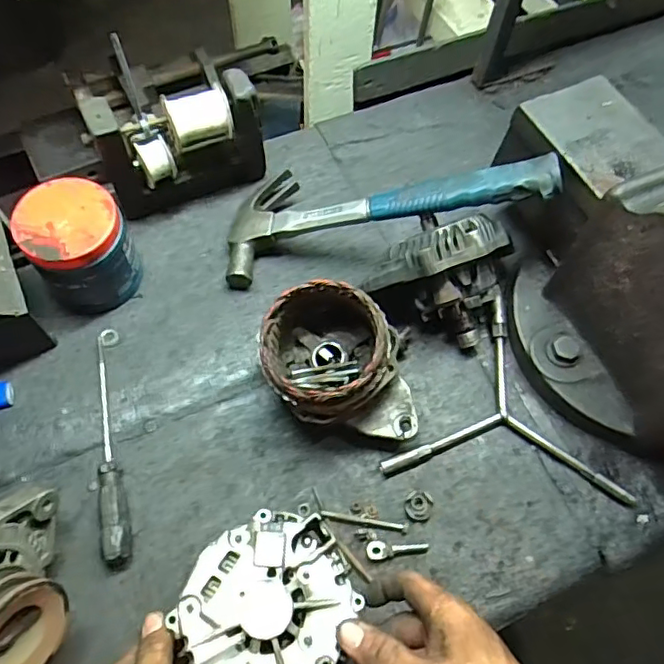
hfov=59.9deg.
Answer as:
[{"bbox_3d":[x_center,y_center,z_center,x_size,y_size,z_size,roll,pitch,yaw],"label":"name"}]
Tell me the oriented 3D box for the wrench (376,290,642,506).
[{"bbox_3d":[0.165,0.058,0.565,0.221,0.019,0.195,6,62,0],"label":"wrench"}]

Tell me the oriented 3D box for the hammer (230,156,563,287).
[{"bbox_3d":[0.049,-0.122,0.572,0.328,0.031,0.121,-7,60,23],"label":"hammer"}]

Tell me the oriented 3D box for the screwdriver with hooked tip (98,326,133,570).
[{"bbox_3d":[-0.204,0.095,0.530,0.022,0.028,0.223,-10,63,-8],"label":"screwdriver with hooked tip"}]

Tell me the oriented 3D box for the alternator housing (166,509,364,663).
[{"bbox_3d":[-0.039,0.194,0.403,0.124,0.038,0.129,3,62,-2],"label":"alternator housing"}]

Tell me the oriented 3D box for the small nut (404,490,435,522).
[{"bbox_3d":[0.078,0.157,0.519,0.024,0.009,0.026,1,62,-2],"label":"small nut"}]

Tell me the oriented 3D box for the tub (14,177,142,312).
[{"bbox_3d":[-0.244,-0.080,0.567,0.088,0.106,0.089,1,62,-2],"label":"tub"}]

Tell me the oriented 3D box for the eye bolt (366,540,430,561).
[{"bbox_3d":[0.057,0.187,0.502,0.053,0.007,0.016,-8,63,-7],"label":"eye bolt"}]

